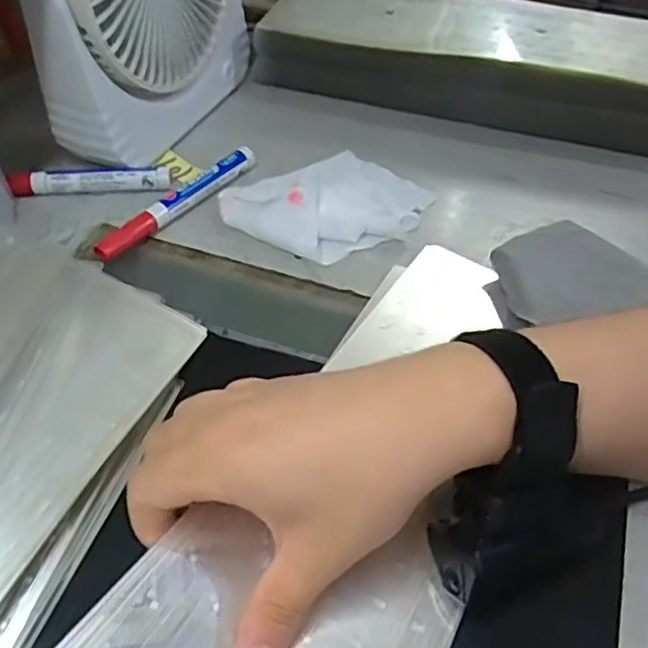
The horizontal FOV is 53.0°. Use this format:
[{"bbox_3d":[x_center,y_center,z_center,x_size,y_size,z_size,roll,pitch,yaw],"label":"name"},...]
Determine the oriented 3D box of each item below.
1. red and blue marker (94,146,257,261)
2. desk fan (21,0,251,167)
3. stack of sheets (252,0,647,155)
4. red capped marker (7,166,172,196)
[{"bbox_3d":[-0.099,-0.085,0.448,0.014,0.015,0.139,29,54,25],"label":"red and blue marker"},{"bbox_3d":[-0.128,-0.232,0.464,0.067,0.193,0.187,17,50,17],"label":"desk fan"},{"bbox_3d":[0.154,-0.212,0.526,0.418,0.060,0.120,14,49,14],"label":"stack of sheets"},{"bbox_3d":[-0.167,-0.103,0.466,0.112,0.016,0.015,-5,47,-3],"label":"red capped marker"}]

